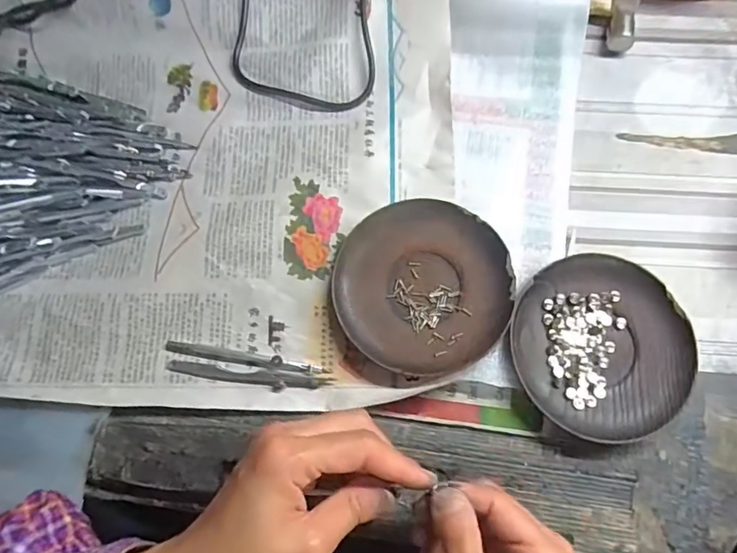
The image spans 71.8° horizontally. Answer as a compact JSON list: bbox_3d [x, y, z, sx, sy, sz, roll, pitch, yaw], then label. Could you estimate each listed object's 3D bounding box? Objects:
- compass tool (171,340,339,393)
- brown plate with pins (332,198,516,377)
[{"bbox_3d":[-0.080,0.061,0.336,0.107,0.005,0.021,8,77,3],"label":"compass tool"},{"bbox_3d":[0.036,0.006,0.341,0.113,0.013,0.113,-1,76,1],"label":"brown plate with pins"}]

